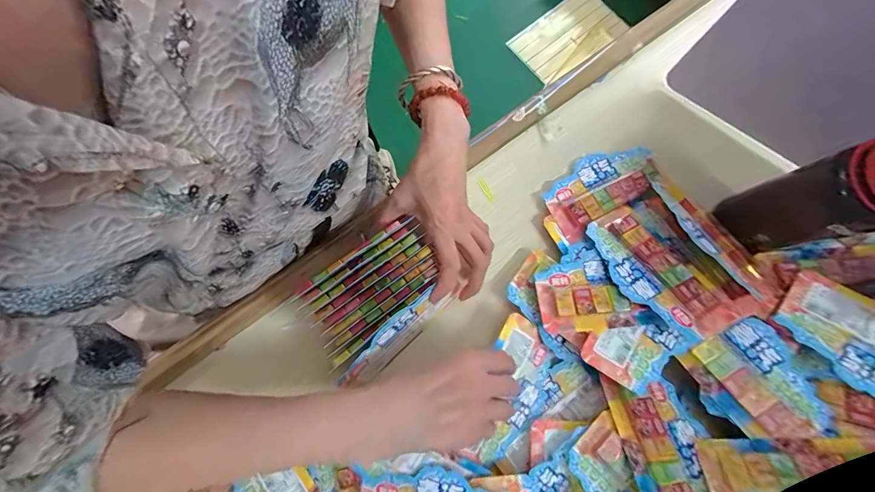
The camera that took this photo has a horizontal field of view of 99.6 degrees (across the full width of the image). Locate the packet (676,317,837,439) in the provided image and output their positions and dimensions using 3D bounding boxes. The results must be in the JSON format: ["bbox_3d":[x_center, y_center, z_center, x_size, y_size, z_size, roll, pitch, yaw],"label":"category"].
[{"bbox_3d":[0.285,0.123,0.332,0.078,0.024,0.092,-26,62,2],"label":"packet"}]

